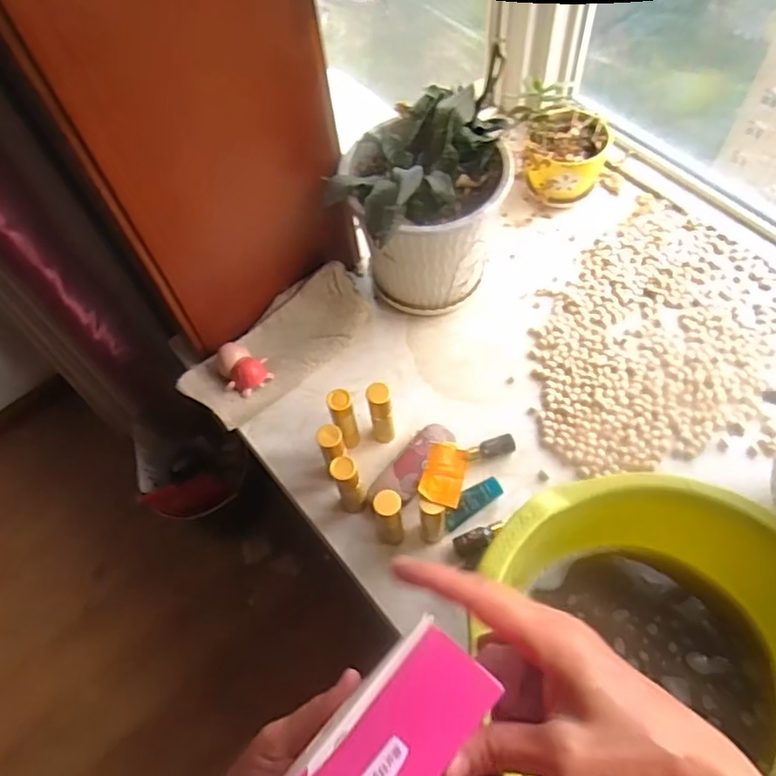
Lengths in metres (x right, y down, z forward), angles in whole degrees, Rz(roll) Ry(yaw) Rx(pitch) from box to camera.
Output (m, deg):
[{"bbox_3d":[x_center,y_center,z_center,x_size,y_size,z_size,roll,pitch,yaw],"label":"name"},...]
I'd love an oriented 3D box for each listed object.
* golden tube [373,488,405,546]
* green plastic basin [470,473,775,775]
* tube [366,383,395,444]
[{"bbox_3d":[0.002,0.167,0.791,0.034,0.117,0.036,-2,60,3],"label":"golden tube"},{"bbox_3d":[0.290,0.291,0.661,0.345,0.181,0.365,-2,60,3],"label":"green plastic basin"},{"bbox_3d":[-0.009,0.036,0.866,0.030,0.127,0.028,-2,60,3],"label":"tube"}]

